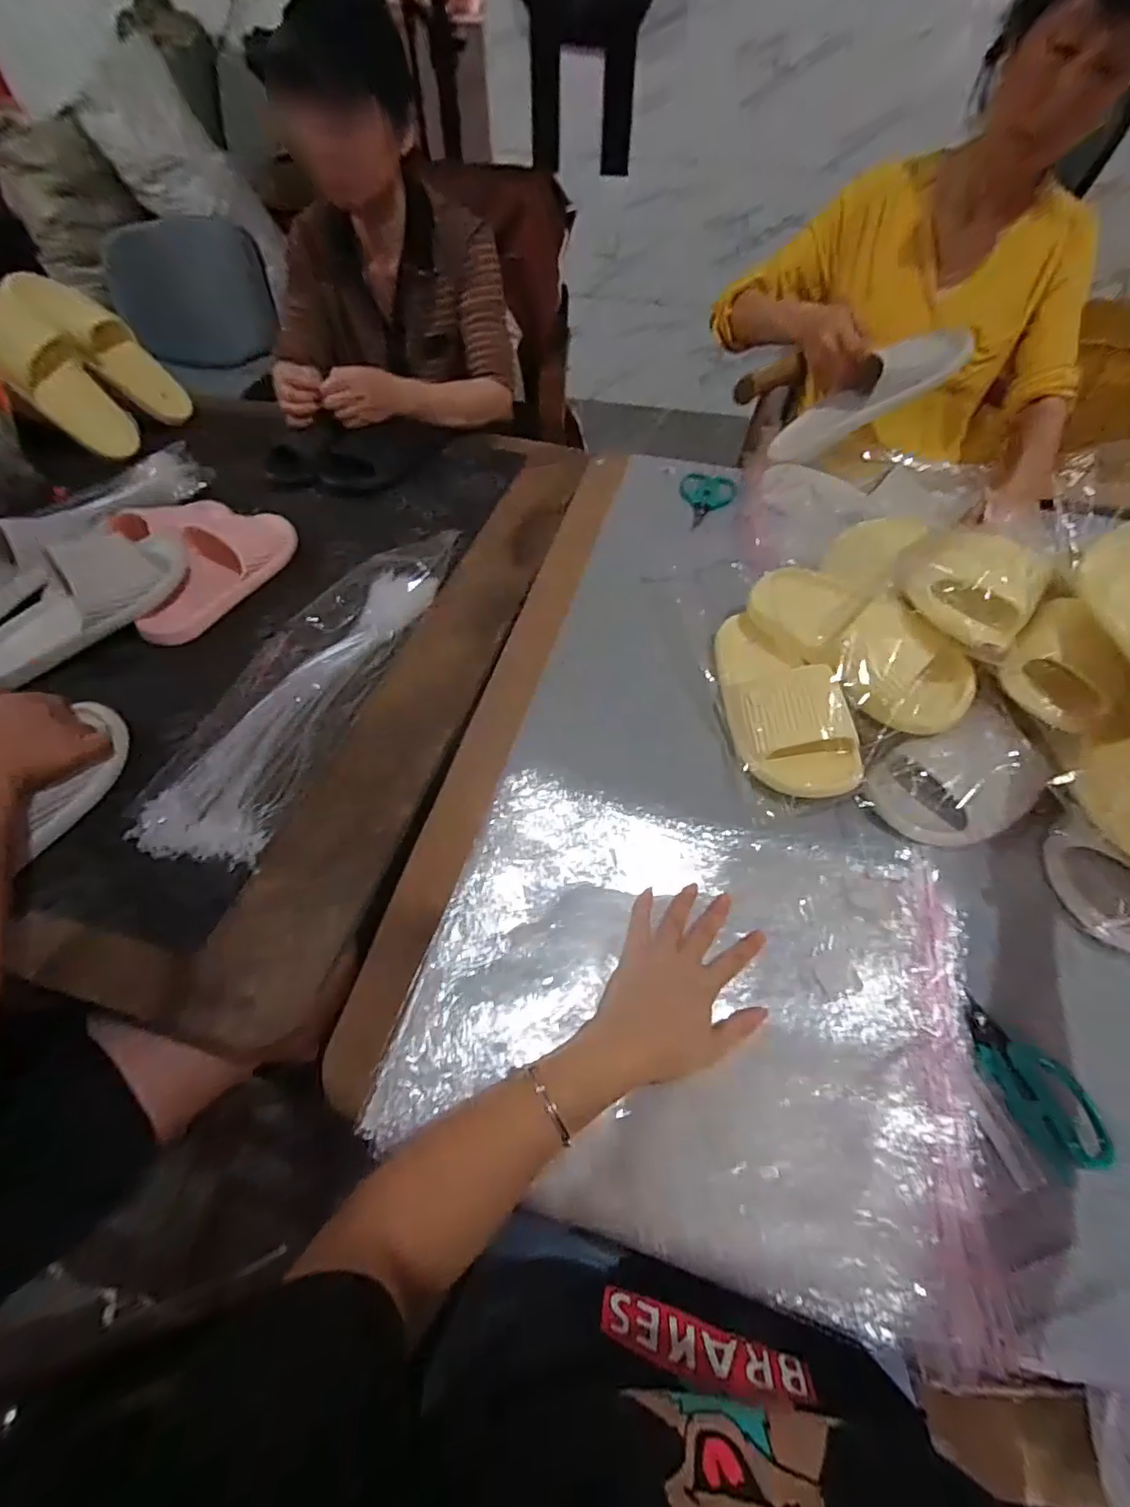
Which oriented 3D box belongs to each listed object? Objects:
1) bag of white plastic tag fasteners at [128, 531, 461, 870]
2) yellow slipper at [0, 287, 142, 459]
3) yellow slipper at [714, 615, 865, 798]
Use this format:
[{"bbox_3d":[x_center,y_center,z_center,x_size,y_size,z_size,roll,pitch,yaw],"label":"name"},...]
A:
[{"bbox_3d":[-0.263,-0.096,0.627,0.129,0.044,0.472,15,55,10],"label":"bag of white plastic tag fasteners"},{"bbox_3d":[-0.807,-0.580,0.894,0.071,0.259,0.120,-4,47,37],"label":"yellow slipper"},{"bbox_3d":[0.212,-0.067,0.595,0.096,0.070,0.249,-8,55,-7],"label":"yellow slipper"}]

